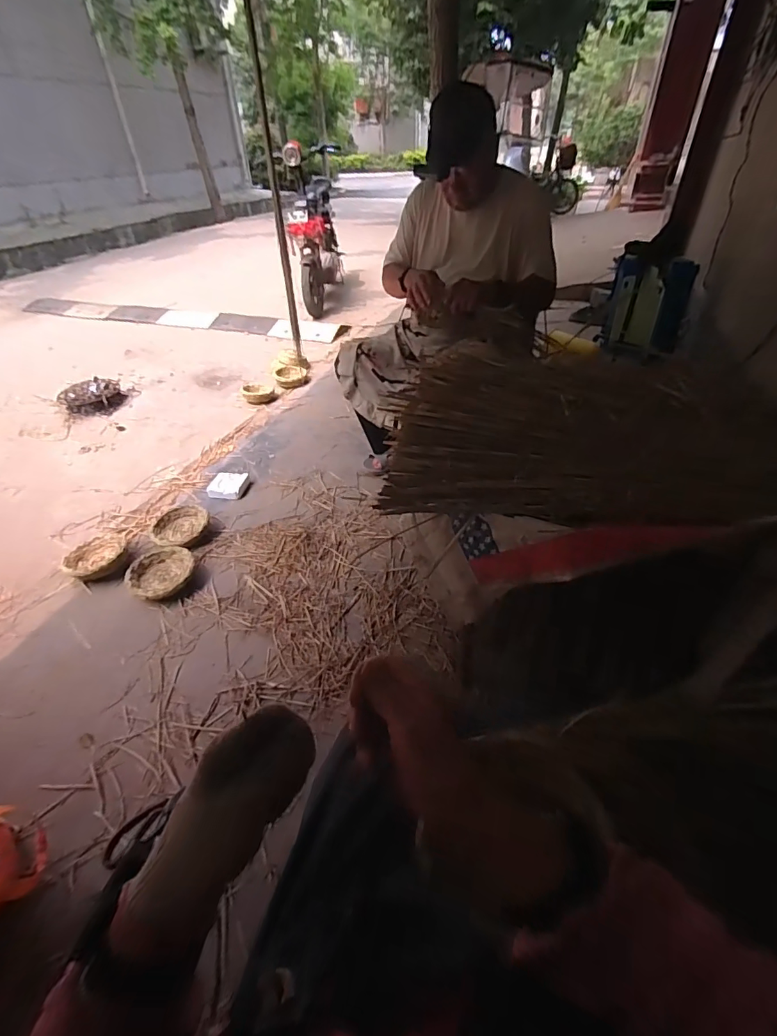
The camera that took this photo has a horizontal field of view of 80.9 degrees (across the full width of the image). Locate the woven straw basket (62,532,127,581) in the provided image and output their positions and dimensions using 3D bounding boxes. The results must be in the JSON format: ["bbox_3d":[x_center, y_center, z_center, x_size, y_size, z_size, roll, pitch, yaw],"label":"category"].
[{"bbox_3d":[-0.905,0.124,1.417,0.177,0.055,0.164,-20,43,-20],"label":"woven straw basket"}]

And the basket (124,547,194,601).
[{"bbox_3d":[-0.667,0.164,1.341,0.183,0.049,0.186,11,42,15],"label":"basket"}]

